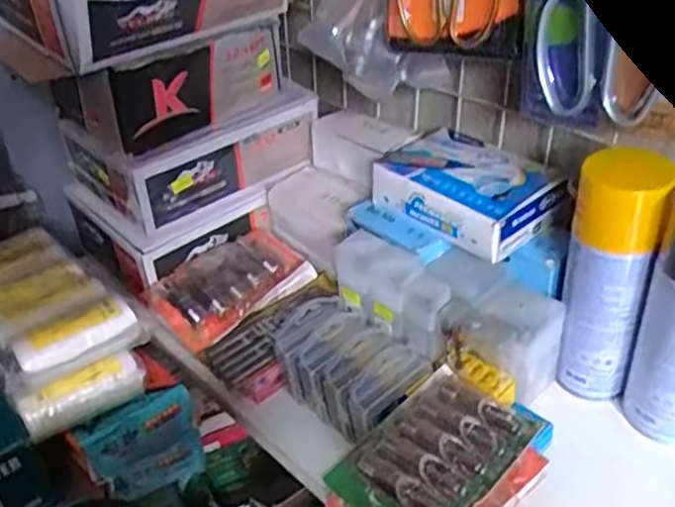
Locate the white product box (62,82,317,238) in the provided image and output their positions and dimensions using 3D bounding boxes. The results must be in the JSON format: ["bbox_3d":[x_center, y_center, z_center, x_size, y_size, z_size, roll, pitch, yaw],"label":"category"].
[{"bbox_3d":[-0.147,-0.112,0.709,0.213,0.079,0.139,-28,41,-34],"label":"white product box"}]

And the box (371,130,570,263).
[{"bbox_3d":[0.111,-0.057,0.603,0.093,0.044,0.144,-28,41,-34],"label":"box"}]

